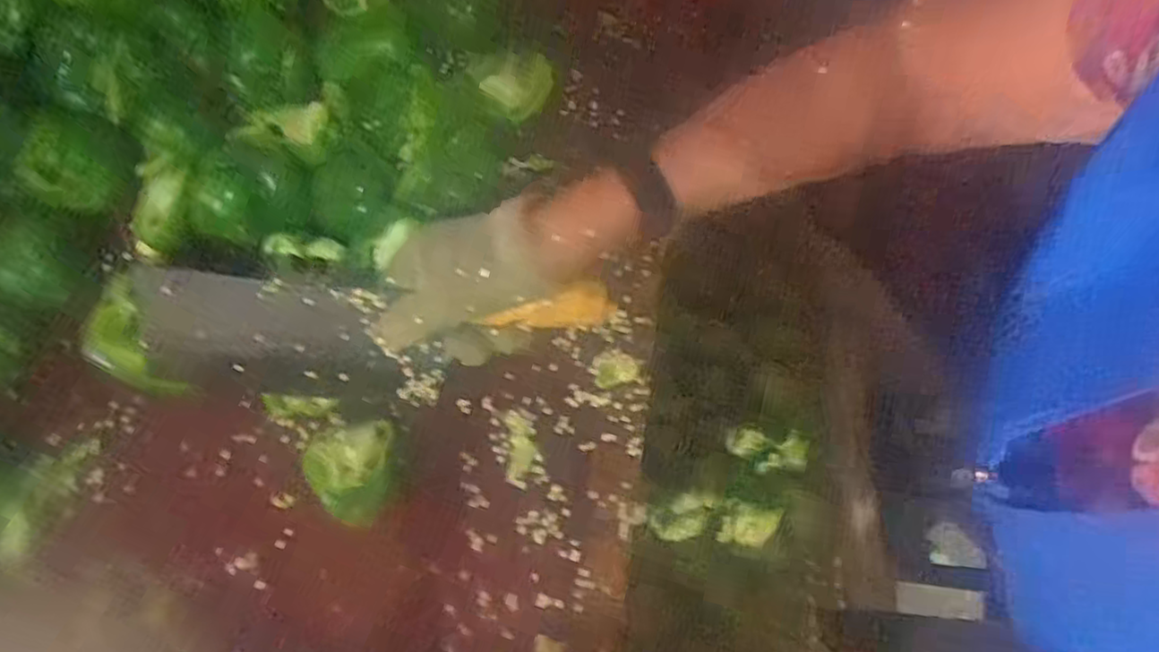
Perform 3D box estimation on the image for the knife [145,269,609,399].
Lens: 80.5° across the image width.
[{"bbox_3d":[-0.124,0.002,0.411,0.267,0.086,0.025,-2,34,-6],"label":"knife"}]

